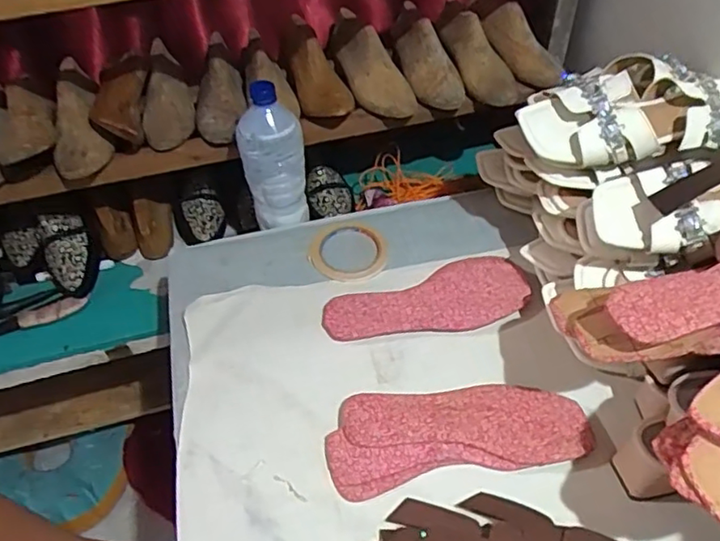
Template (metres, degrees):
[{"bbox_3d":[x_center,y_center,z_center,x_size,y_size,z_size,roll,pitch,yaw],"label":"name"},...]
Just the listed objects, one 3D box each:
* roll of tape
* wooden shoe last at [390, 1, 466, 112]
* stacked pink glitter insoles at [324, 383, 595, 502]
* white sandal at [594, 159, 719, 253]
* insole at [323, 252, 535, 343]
[{"bbox_3d":[-0.016,-0.028,0.777,0.099,0.012,0.108,-2,47,2],"label":"roll of tape"},{"bbox_3d":[0.101,-0.344,0.944,0.074,0.094,0.246,-7,48,-3],"label":"wooden shoe last"},{"bbox_3d":[0.093,0.159,0.599,0.248,0.016,0.094,-8,48,-4],"label":"stacked pink glitter insoles"},{"bbox_3d":[0.347,-0.071,0.571,0.244,0.050,0.104,-10,48,-6],"label":"white sandal"},{"bbox_3d":[0.083,0.039,0.704,0.243,0.014,0.095,-18,54,-14],"label":"insole"}]

